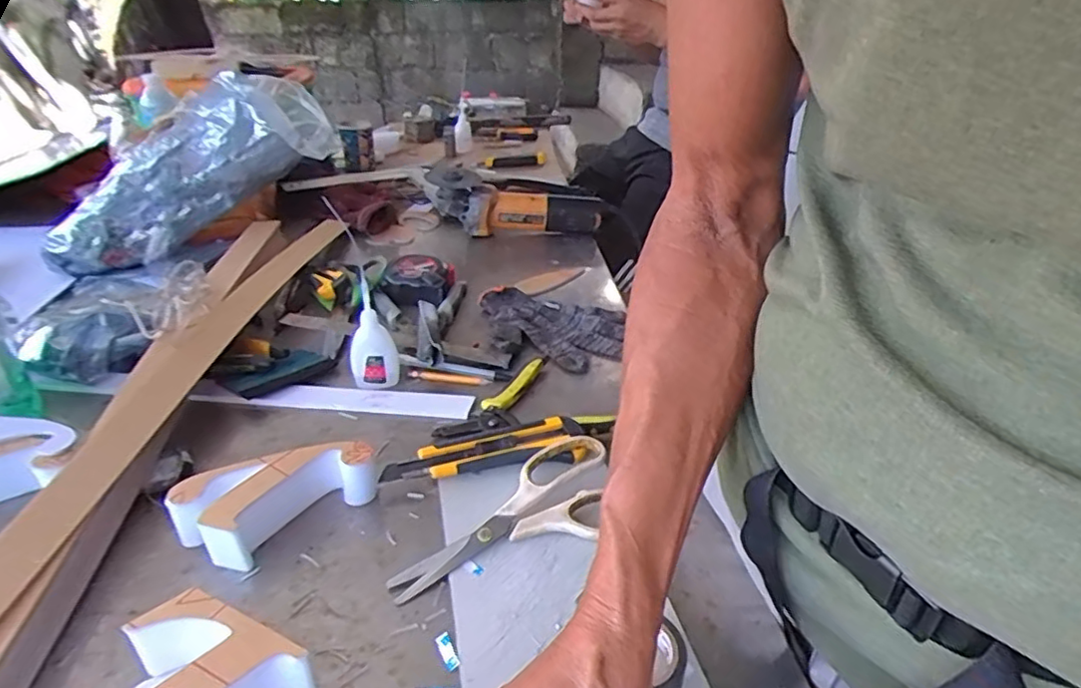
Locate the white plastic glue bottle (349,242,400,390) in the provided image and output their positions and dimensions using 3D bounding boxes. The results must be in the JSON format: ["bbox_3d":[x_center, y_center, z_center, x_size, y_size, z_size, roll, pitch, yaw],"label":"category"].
[{"bbox_3d":[-0.162,-0.016,0.598,0.044,0.127,0.021,-9,32,-18],"label":"white plastic glue bottle"}]

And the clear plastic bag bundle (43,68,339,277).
[{"bbox_3d":[-0.472,-0.225,0.845,0.385,0.147,0.122,-41,43,-12],"label":"clear plastic bag bundle"}]

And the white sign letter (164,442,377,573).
[{"bbox_3d":[-0.194,0.111,0.462,0.127,0.042,0.062,-25,40,-38],"label":"white sign letter"}]

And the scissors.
[{"bbox_3d":[-0.012,0.128,0.451,0.076,0.032,0.184,24,36,34],"label":"scissors"}]

